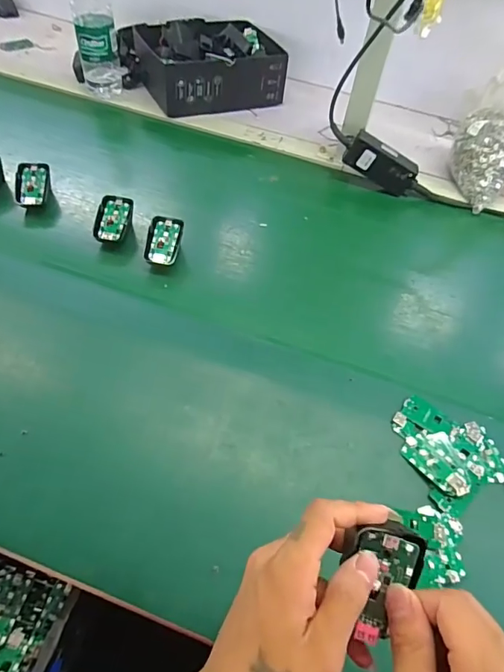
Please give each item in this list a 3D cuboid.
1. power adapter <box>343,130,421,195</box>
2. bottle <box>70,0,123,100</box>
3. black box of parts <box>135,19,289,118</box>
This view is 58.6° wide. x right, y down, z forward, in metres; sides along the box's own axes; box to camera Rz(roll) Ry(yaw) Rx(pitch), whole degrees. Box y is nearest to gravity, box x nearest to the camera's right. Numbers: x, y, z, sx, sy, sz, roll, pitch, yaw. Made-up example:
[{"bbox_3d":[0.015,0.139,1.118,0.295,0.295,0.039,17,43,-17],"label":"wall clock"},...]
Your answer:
[{"bbox_3d":[0.211,-0.278,0.723,0.121,0.056,0.037,28,53,-12],"label":"power adapter"},{"bbox_3d":[-0.270,-0.532,0.770,0.067,0.230,0.056,-11,56,-12],"label":"bottle"},{"bbox_3d":[-0.071,-0.522,0.861,0.258,0.096,0.181,-20,58,-18],"label":"black box of parts"}]

